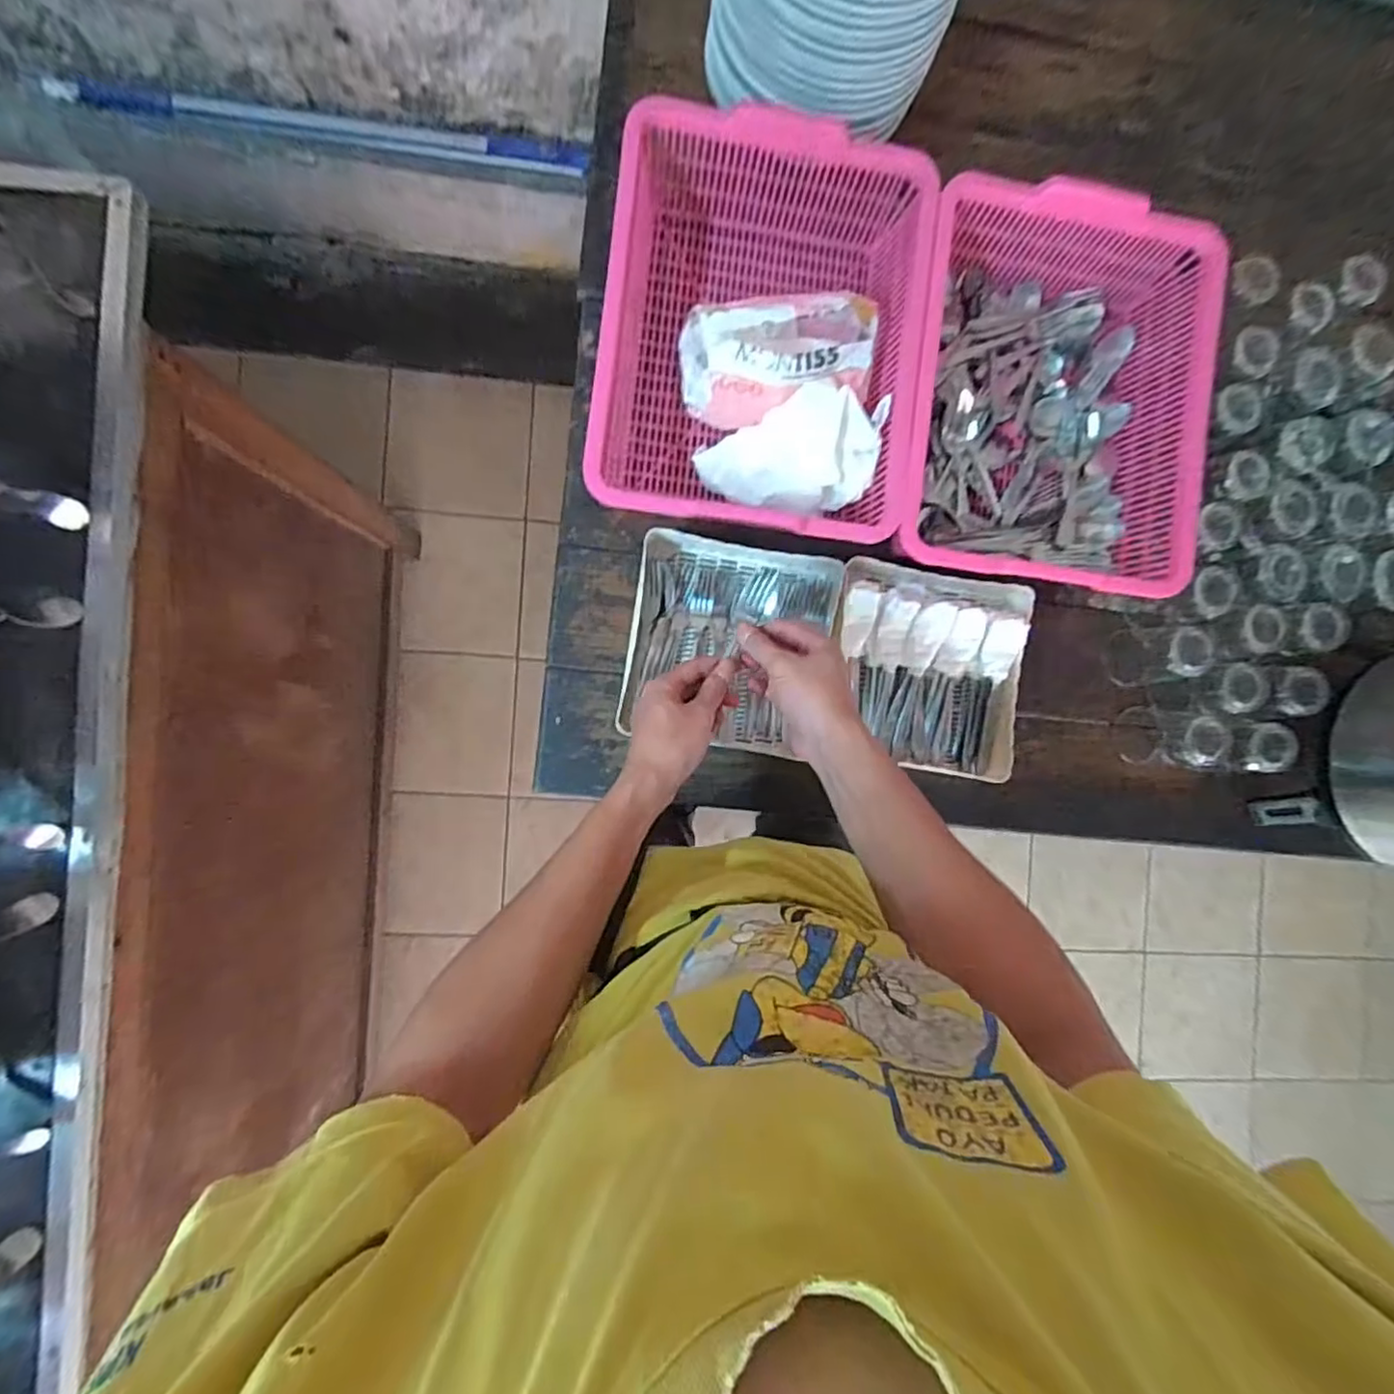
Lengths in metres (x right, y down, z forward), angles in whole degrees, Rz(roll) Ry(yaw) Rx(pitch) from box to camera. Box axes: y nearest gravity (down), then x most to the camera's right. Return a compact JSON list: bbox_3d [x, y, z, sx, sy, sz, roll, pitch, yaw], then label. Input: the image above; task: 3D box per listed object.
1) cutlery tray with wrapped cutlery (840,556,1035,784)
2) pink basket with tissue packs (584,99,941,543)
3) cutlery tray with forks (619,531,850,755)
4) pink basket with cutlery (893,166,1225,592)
[{"bbox_3d":[0.248,-0.032,0.693,0.202,0.058,0.218,8,88,-6],"label":"cutlery tray with wrapped cutlery"},{"bbox_3d":[0.062,-0.363,0.674,0.308,0.124,0.393,7,88,-6],"label":"pink basket with tissue packs"},{"bbox_3d":[0.036,-0.059,0.687,0.212,0.054,0.221,9,88,-6],"label":"cutlery tray with forks"},{"bbox_3d":[0.372,-0.320,0.700,0.297,0.123,0.403,9,88,-6],"label":"pink basket with cutlery"}]

